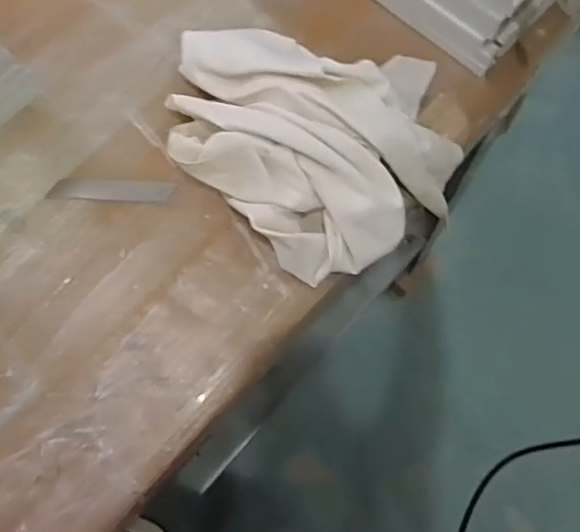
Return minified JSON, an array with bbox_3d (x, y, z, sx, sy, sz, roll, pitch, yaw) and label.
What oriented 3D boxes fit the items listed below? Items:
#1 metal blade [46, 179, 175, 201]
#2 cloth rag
[{"bbox_3d":[-0.141,-0.061,0.467,0.097,0.004,0.017,1,72,3],"label":"metal blade"},{"bbox_3d":[0.020,-0.102,0.449,0.208,0.054,0.212,-21,73,-4],"label":"cloth rag"}]

